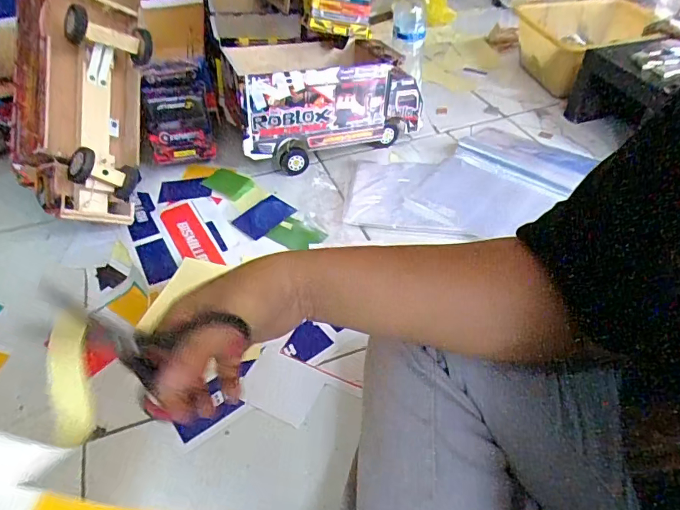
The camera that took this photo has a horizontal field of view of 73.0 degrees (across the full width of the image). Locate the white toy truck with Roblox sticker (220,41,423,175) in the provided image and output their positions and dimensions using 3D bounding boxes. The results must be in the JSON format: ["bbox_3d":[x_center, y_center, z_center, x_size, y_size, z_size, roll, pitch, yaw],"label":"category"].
[{"bbox_3d":[-0.019,-0.263,0.797,0.317,0.178,0.148,-15,47,-13],"label":"white toy truck with Roblox sticker"}]

